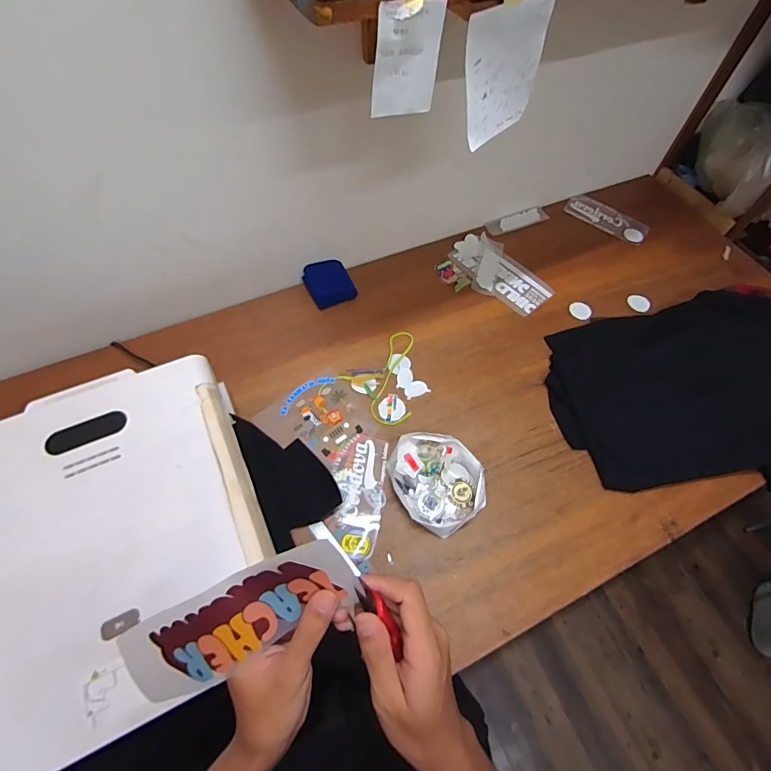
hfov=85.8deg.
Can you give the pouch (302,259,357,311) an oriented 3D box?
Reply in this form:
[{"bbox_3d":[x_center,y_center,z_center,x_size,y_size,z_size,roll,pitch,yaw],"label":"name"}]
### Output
[{"bbox_3d":[-0.143,-0.263,1.063,0.114,0.037,0.117,-24,64,-14],"label":"pouch"}]

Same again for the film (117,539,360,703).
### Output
[{"bbox_3d":[-0.094,0.159,0.294,0.150,0.019,0.057,-29,103,-2],"label":"film"}]

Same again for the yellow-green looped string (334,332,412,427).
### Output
[{"bbox_3d":[0.025,-0.020,0.951,0.213,0.004,0.182,-39,68,-20],"label":"yellow-green looped string"}]

